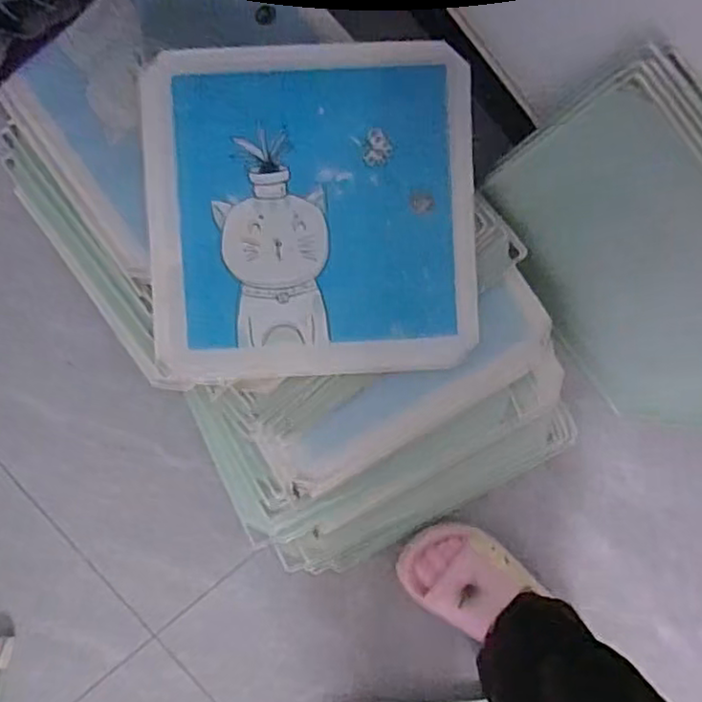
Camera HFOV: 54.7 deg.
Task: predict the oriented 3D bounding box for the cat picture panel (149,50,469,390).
[{"bbox_3d":[-0.041,-0.146,0.712,0.337,0.024,0.343,-1,97,2],"label":"cat picture panel"}]

